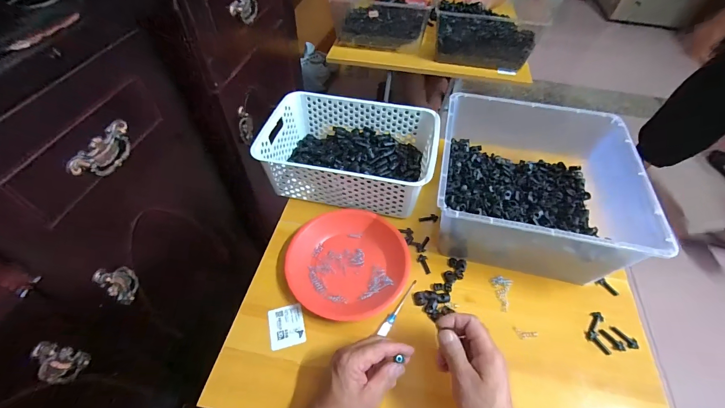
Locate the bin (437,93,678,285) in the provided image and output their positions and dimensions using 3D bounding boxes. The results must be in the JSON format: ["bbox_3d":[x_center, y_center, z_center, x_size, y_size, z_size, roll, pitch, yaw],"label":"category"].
[{"bbox_3d":[0.278,-0.035,0.568,0.294,0.142,0.310,11,51,8],"label":"bin"}]

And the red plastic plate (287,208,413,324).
[{"bbox_3d":[-0.023,0.089,0.523,0.186,0.030,0.173,1,51,-1],"label":"red plastic plate"}]

